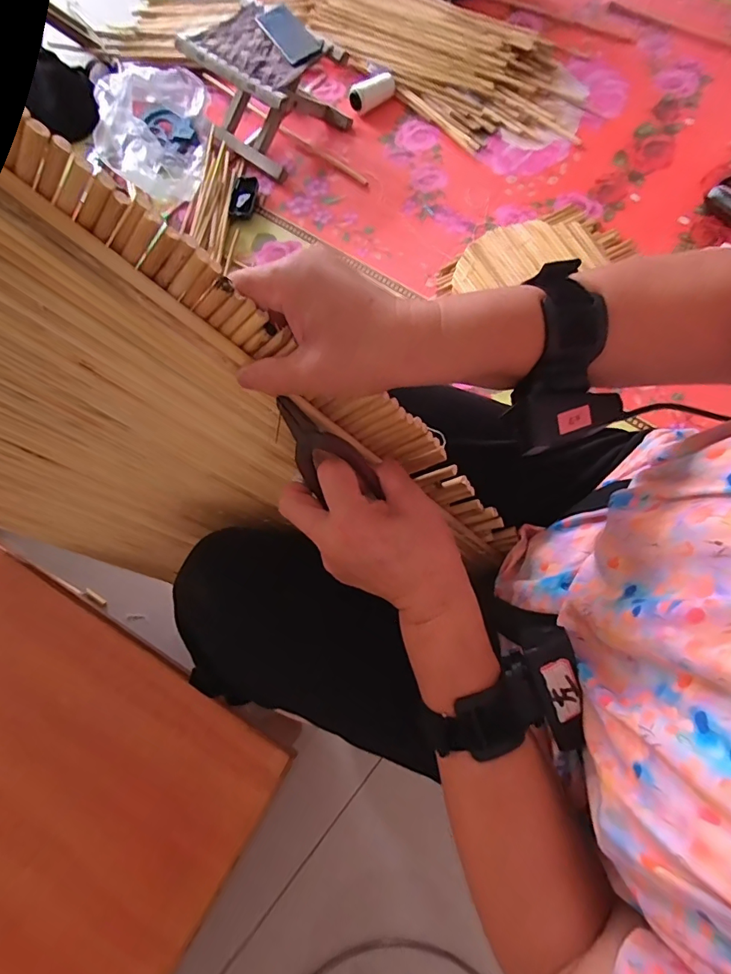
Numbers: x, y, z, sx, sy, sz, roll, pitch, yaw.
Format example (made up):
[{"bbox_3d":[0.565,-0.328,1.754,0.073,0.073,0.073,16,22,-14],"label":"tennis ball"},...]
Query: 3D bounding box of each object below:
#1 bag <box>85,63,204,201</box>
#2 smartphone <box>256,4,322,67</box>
[{"bbox_3d":[-0.446,-0.721,0.923,0.206,0.182,0.254,19,73,8],"label":"bag"},{"bbox_3d":[-0.154,-0.905,0.905,0.072,0.011,0.144,-34,81,4],"label":"smartphone"}]

